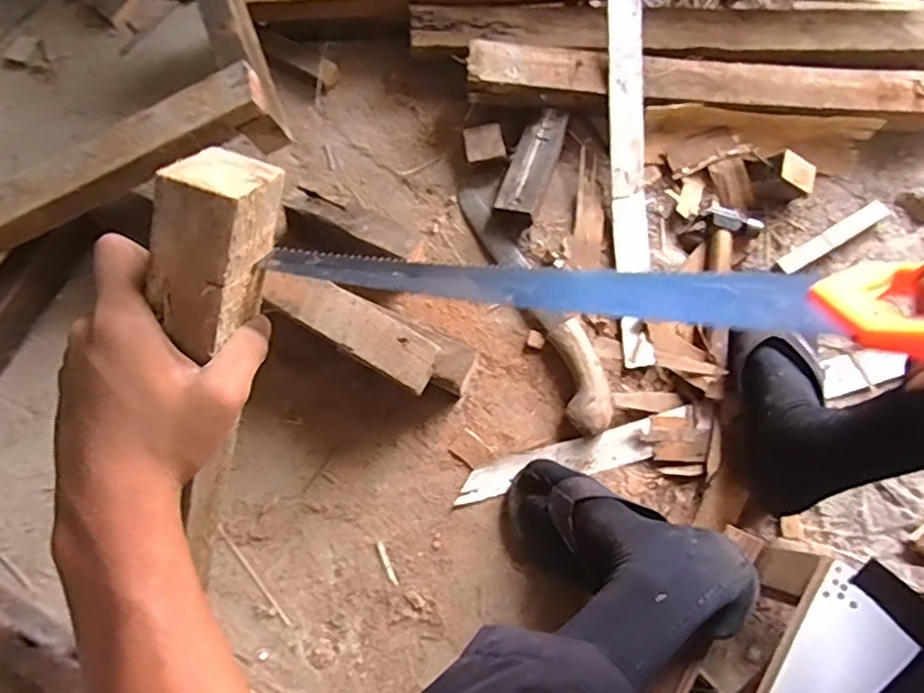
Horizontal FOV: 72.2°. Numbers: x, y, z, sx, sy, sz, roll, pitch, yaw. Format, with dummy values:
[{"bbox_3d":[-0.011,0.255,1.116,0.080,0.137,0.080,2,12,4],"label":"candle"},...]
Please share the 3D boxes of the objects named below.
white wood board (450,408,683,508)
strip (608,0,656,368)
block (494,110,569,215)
[{"bbox_3d":[0.129,0.127,0.722,0.276,0.010,0.043,-16,73,-3],"label":"white wood board"},{"bbox_3d":[0.212,-0.212,0.797,0.040,0.022,0.468,-2,90,1],"label":"strip"},{"bbox_3d":[0.089,-0.235,0.803,0.052,0.022,0.146,18,74,8],"label":"block"}]

